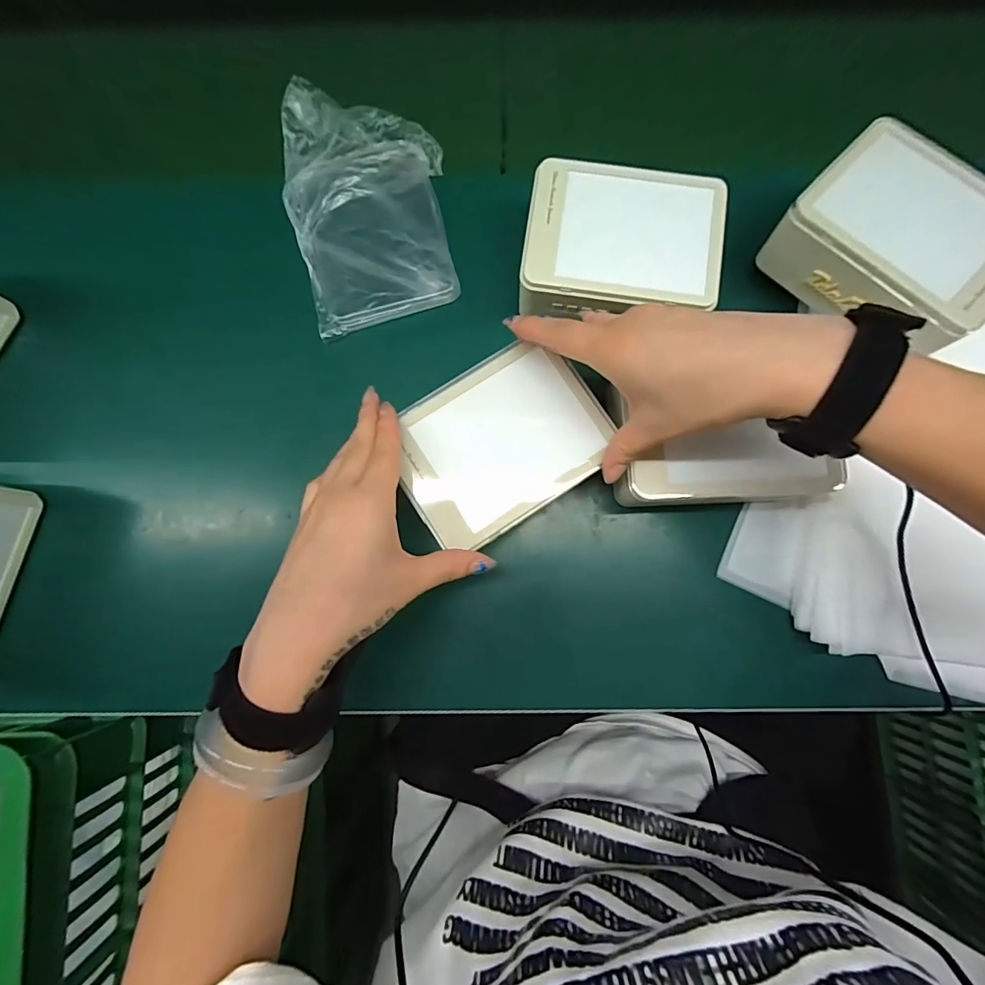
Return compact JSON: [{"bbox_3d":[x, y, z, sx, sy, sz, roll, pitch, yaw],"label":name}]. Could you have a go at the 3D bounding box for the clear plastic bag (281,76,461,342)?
[{"bbox_3d":[-0.099,-0.229,0.366,0.128,0.043,0.181,-12,81,-1],"label":"clear plastic bag"}]

